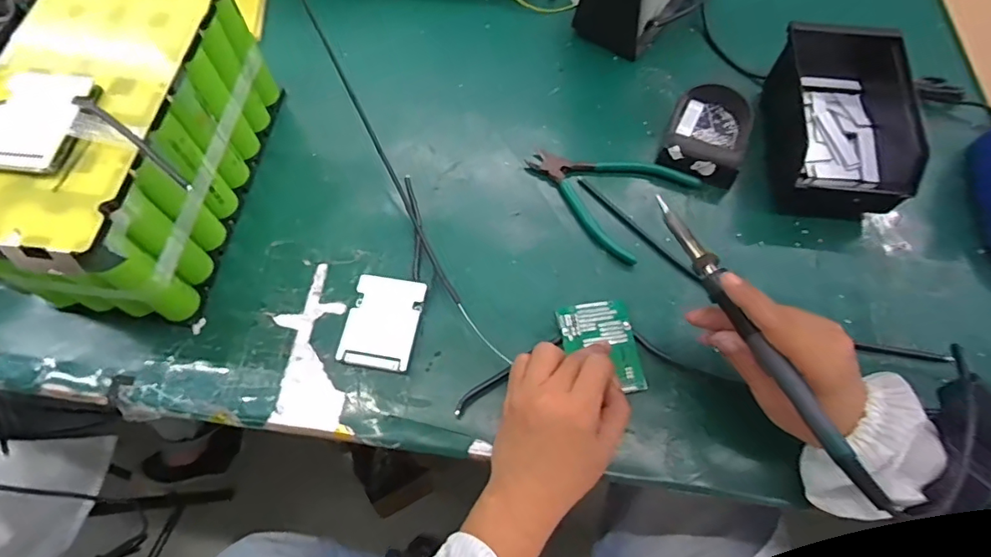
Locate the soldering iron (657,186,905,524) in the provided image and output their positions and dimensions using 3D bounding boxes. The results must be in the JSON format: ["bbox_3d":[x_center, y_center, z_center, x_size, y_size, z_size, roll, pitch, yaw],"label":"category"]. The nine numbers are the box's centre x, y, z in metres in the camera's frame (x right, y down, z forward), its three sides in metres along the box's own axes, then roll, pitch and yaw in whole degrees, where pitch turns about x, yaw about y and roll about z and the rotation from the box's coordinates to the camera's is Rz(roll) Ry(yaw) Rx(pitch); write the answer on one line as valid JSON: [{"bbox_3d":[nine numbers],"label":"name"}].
[{"bbox_3d":[0.175,0.038,0.360,0.018,0.018,0.239,-22,63,-10],"label":"soldering iron"}]

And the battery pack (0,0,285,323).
[{"bbox_3d":[-0.310,-0.119,0.459,0.134,0.150,0.275,7,67,2],"label":"battery pack"}]

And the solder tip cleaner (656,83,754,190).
[{"bbox_3d":[0.213,-0.145,0.532,0.075,0.032,0.109,25,69,9],"label":"solder tip cleaner"}]

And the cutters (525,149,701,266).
[{"bbox_3d":[0.104,-0.093,0.528,0.145,0.016,0.111,36,71,13],"label":"cutters"}]

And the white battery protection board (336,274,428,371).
[{"bbox_3d":[-0.098,0.037,0.470,0.060,0.008,0.081,10,67,3],"label":"white battery protection board"}]

